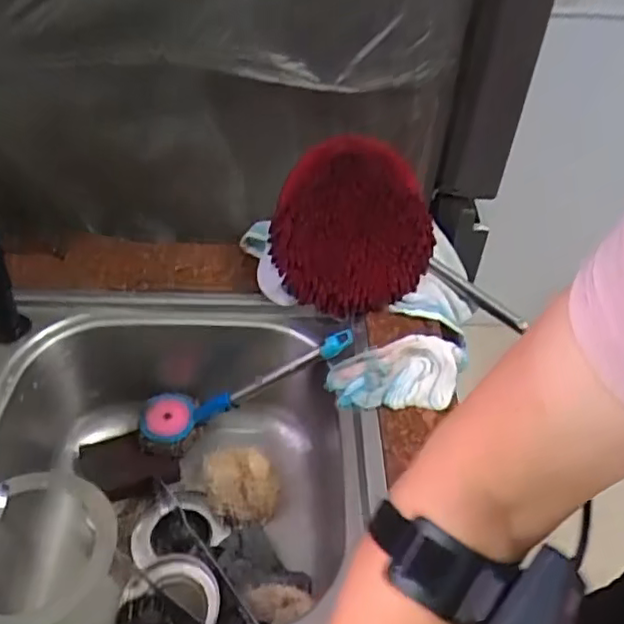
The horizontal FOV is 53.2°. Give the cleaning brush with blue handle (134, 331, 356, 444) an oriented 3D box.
[{"bbox_3d":[-0.075,0.074,0.699,0.267,0.051,0.058,-27,39,19],"label":"cleaning brush with blue handle"}]

